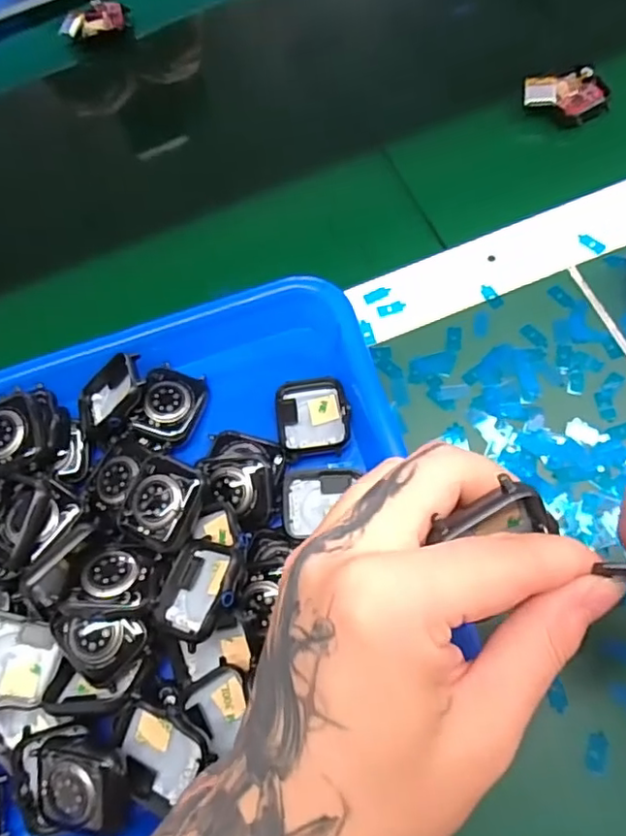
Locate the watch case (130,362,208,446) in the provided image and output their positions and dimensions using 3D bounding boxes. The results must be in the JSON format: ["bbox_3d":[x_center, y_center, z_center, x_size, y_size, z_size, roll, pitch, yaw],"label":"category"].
[{"bbox_3d":[-0.078,-0.008,0.324,0.033,0.013,0.043,14,70,6],"label":"watch case"}]

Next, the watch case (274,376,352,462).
[{"bbox_3d":[0.000,0.000,0.316,0.038,0.010,0.044,-8,67,5],"label":"watch case"}]

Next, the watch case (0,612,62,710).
[{"bbox_3d":[-0.140,0.111,0.271,0.042,0.009,0.037,21,57,-18],"label":"watch case"}]

